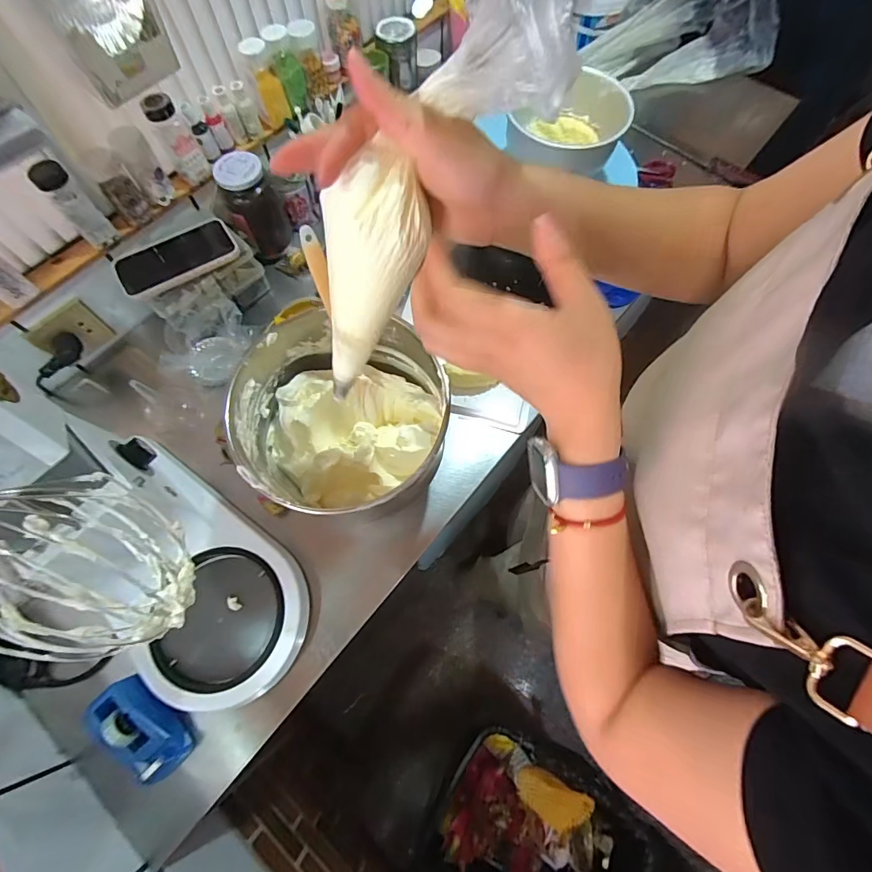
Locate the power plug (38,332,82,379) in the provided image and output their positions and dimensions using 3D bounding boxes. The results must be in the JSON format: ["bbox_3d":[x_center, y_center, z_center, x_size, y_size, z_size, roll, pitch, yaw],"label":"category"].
[{"bbox_3d":[-0.556,-0.120,0.654,0.035,0.027,0.074,24,71,9],"label":"power plug"}]

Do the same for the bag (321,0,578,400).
[{"bbox_3d":[-0.032,-0.130,0.292,0.061,0.313,0.075,-6,65,-37],"label":"bag"}]

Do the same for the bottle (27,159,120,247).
[{"bbox_3d":[-0.474,-0.304,0.580,0.033,0.104,0.040,42,74,14],"label":"bottle"}]

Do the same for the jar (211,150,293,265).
[{"bbox_3d":[-0.305,-0.369,0.729,0.085,0.152,0.085,0,69,0],"label":"jar"}]

